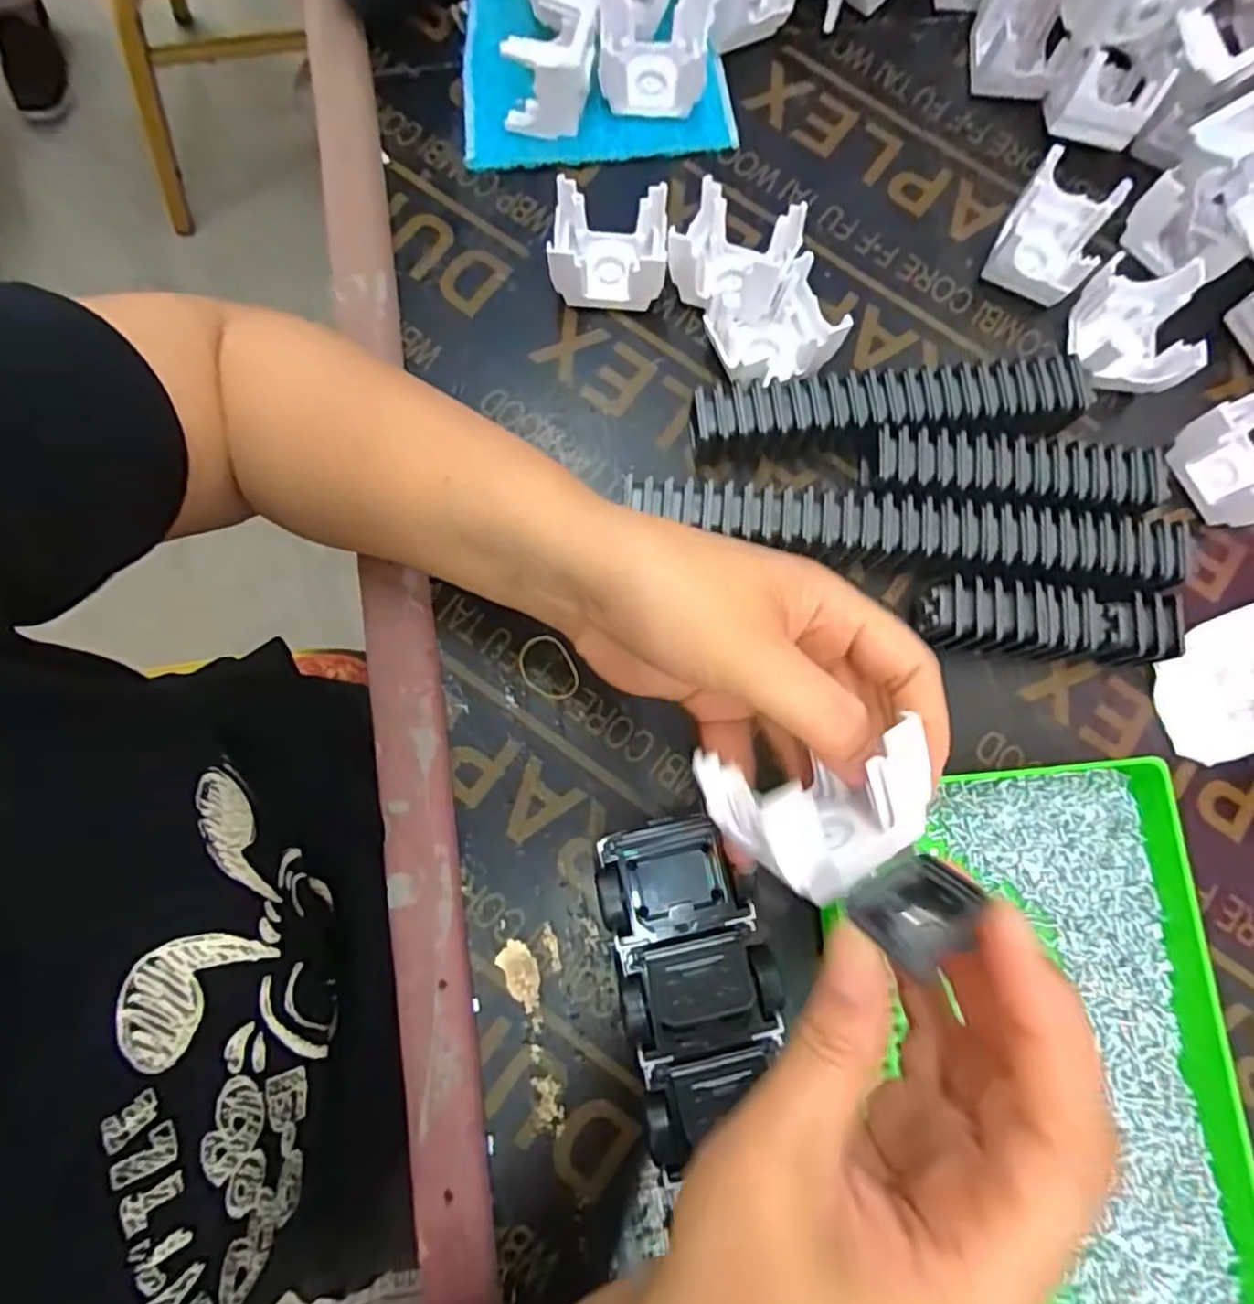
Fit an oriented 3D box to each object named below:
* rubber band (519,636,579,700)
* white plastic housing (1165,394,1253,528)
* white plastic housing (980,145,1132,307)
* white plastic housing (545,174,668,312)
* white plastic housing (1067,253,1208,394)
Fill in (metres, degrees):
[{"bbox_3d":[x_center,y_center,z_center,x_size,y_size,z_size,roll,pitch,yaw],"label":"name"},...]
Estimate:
[{"bbox_3d":[-0.038,0.008,0.332,0.025,0.004,0.032,-24,81,-5],"label":"rubber band"},{"bbox_3d":[0.304,-0.093,0.344,0.051,0.037,0.057,-27,81,-6],"label":"white plastic housing"},{"bbox_3d":[0.219,-0.215,0.363,0.045,0.036,0.054,31,80,4],"label":"white plastic housing"},{"bbox_3d":[-0.009,-0.203,0.352,0.056,0.037,0.045,4,79,0],"label":"white plastic housing"},{"bbox_3d":[0.253,-0.161,0.351,0.048,0.035,0.058,12,80,1],"label":"white plastic housing"}]

